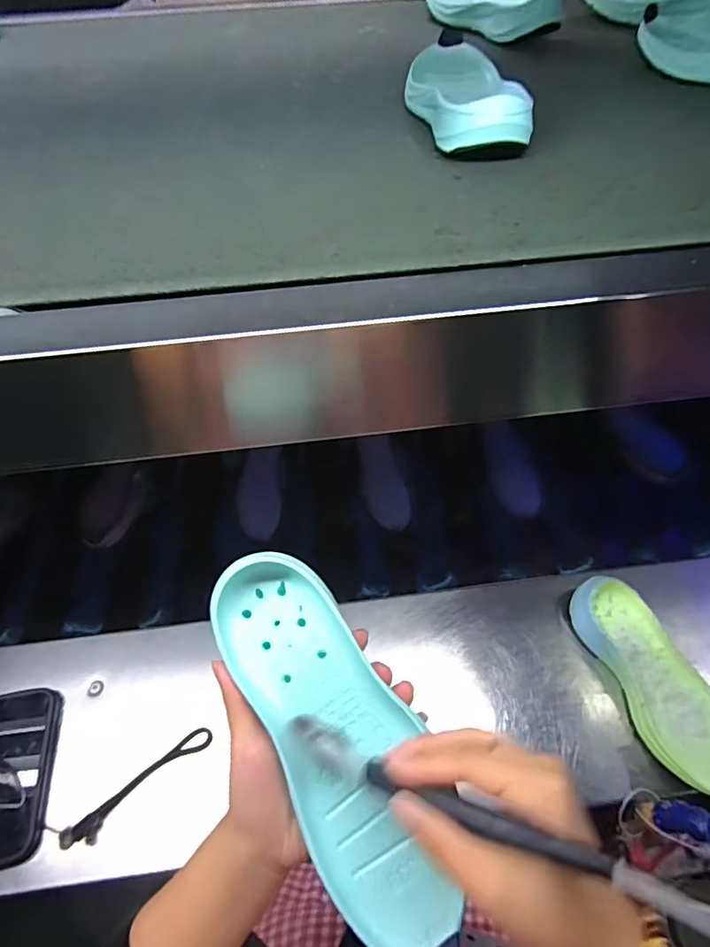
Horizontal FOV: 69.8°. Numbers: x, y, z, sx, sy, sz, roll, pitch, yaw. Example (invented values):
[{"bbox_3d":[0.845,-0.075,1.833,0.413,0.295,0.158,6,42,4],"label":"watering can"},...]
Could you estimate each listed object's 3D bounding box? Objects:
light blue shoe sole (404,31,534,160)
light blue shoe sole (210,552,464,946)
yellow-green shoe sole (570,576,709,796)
[{"bbox_3d":[0.095,-0.352,0.465,0.085,0.039,0.224,-4,53,-2],"label":"light blue shoe sole"},{"bbox_3d":[-0.012,0.154,0.302,0.081,0.023,0.223,-23,75,-13],"label":"light blue shoe sole"},{"bbox_3d":[0.321,0.218,0.550,0.084,0.054,0.212,-17,59,-13],"label":"yellow-green shoe sole"}]

